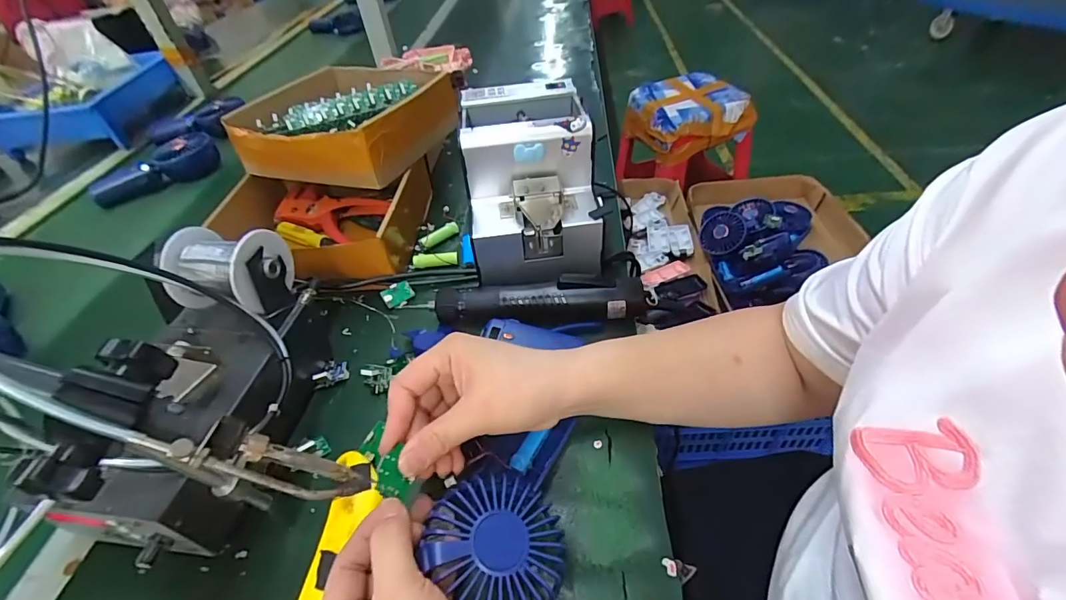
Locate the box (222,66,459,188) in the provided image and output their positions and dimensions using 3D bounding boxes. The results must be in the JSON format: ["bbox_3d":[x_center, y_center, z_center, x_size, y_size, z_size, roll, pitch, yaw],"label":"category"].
[{"bbox_3d":[-0.232,-0.229,0.569,0.205,0.063,0.226,10,47,17],"label":"box"}]

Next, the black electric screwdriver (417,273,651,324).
[{"bbox_3d":[-0.003,0.003,0.432,0.214,0.039,0.042,-3,45,3],"label":"black electric screwdriver"}]

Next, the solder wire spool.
[{"bbox_3d":[-0.242,-0.024,0.359,0.080,0.053,0.062,-2,45,6],"label":"solder wire spool"}]

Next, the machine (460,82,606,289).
[{"bbox_3d":[-0.004,-0.115,0.476,0.121,0.151,0.163,-8,45,-1],"label":"machine"}]

